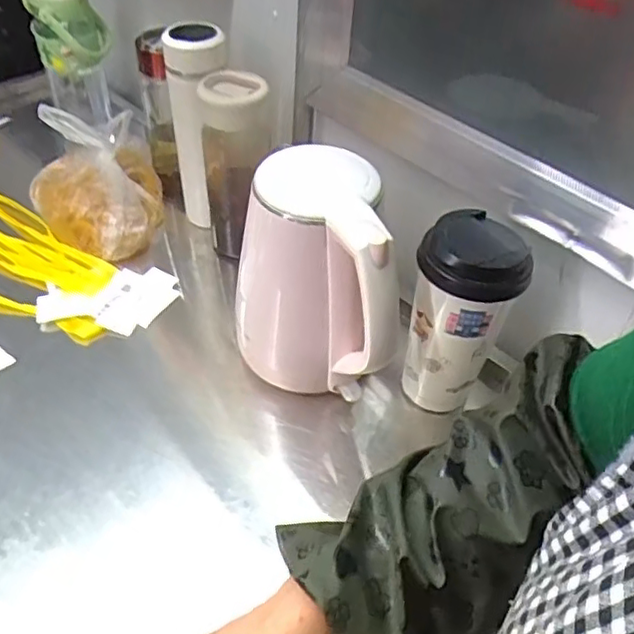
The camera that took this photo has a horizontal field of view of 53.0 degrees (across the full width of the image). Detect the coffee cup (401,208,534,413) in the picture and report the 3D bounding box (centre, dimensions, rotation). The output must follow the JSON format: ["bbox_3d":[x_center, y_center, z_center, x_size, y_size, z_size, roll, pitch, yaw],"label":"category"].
[{"bbox_3d":[0.121,0.001,0.564,0.085,0.182,0.079,3,46,-3],"label":"coffee cup"}]

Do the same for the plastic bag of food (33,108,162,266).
[{"bbox_3d":[-0.270,-0.162,0.778,0.152,0.077,0.213,-12,48,-17],"label":"plastic bag of food"}]

